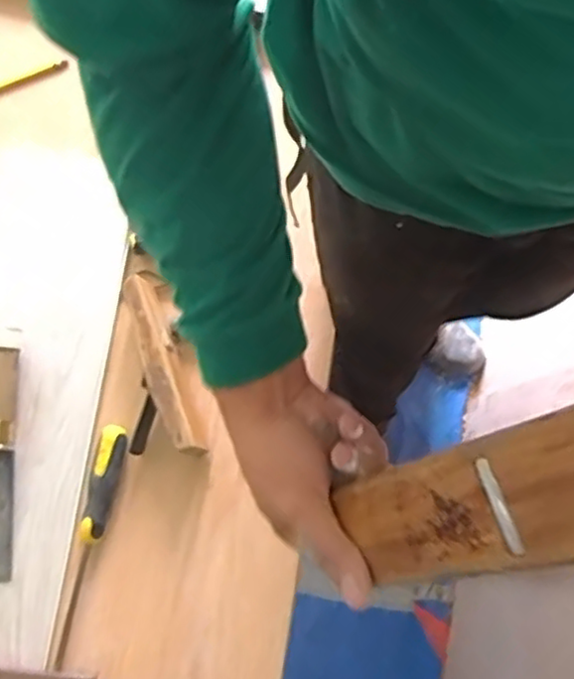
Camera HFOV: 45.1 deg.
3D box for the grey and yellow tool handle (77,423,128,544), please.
[{"bbox_3d":[-0.183,0.144,0.695,0.027,0.029,0.114,11,72,4],"label":"grey and yellow tool handle"}]

